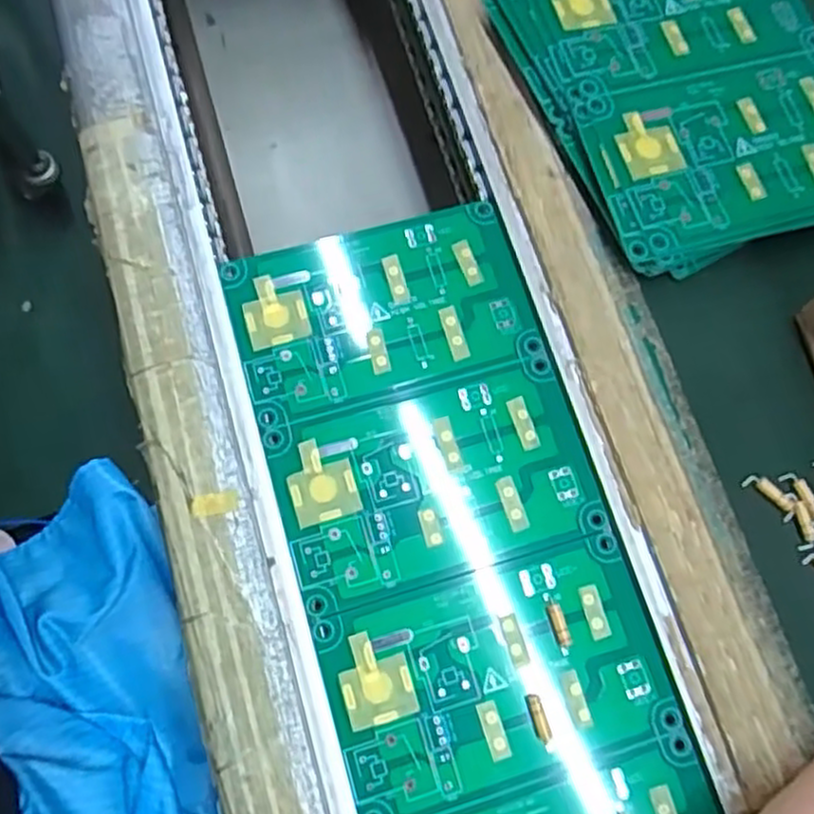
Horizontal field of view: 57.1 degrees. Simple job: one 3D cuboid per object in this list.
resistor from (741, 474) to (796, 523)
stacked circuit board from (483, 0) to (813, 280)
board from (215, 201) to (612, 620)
[{"bbox_3d":[0.157,0.038,0.322,0.024,0.004,0.009,41,78,10],"label":"resistor"},{"bbox_3d":[0.140,-0.157,0.367,0.147,0.025,0.176,-22,76,-6],"label":"stacked circuit board"},{"bbox_3d":[0.000,-0.006,0.341,0.135,0.004,0.165,-15,76,-7],"label":"board"}]

